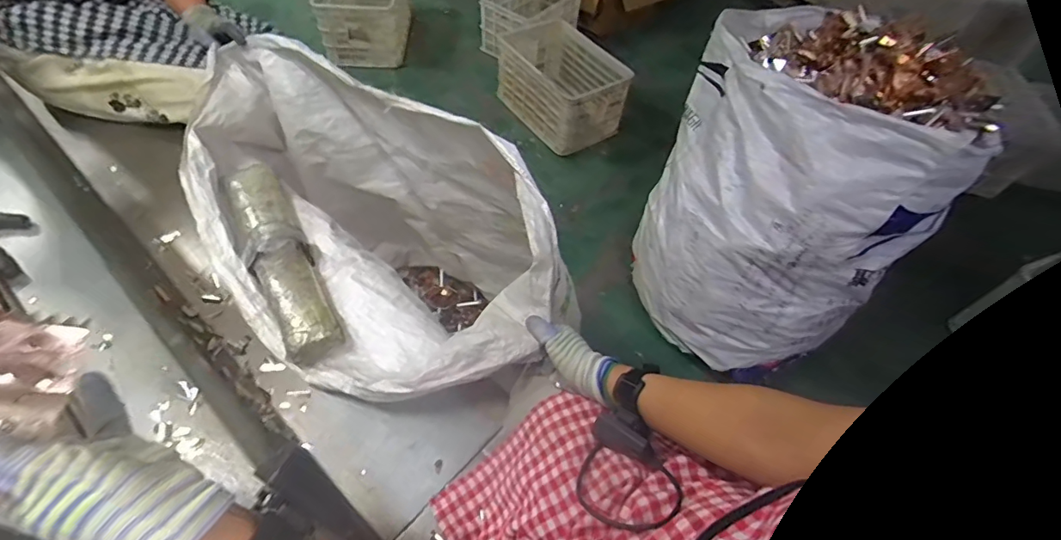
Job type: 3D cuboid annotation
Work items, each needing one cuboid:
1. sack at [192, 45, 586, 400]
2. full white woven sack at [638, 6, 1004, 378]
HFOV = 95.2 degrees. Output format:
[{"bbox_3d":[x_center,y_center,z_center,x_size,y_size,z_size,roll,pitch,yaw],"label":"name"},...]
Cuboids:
[{"bbox_3d":[-0.289,0.021,1.020,0.827,0.757,0.494,35,56,28],"label":"sack"},{"bbox_3d":[0.650,-0.221,1.273,0.618,0.718,0.641,26,53,22],"label":"full white woven sack"}]

